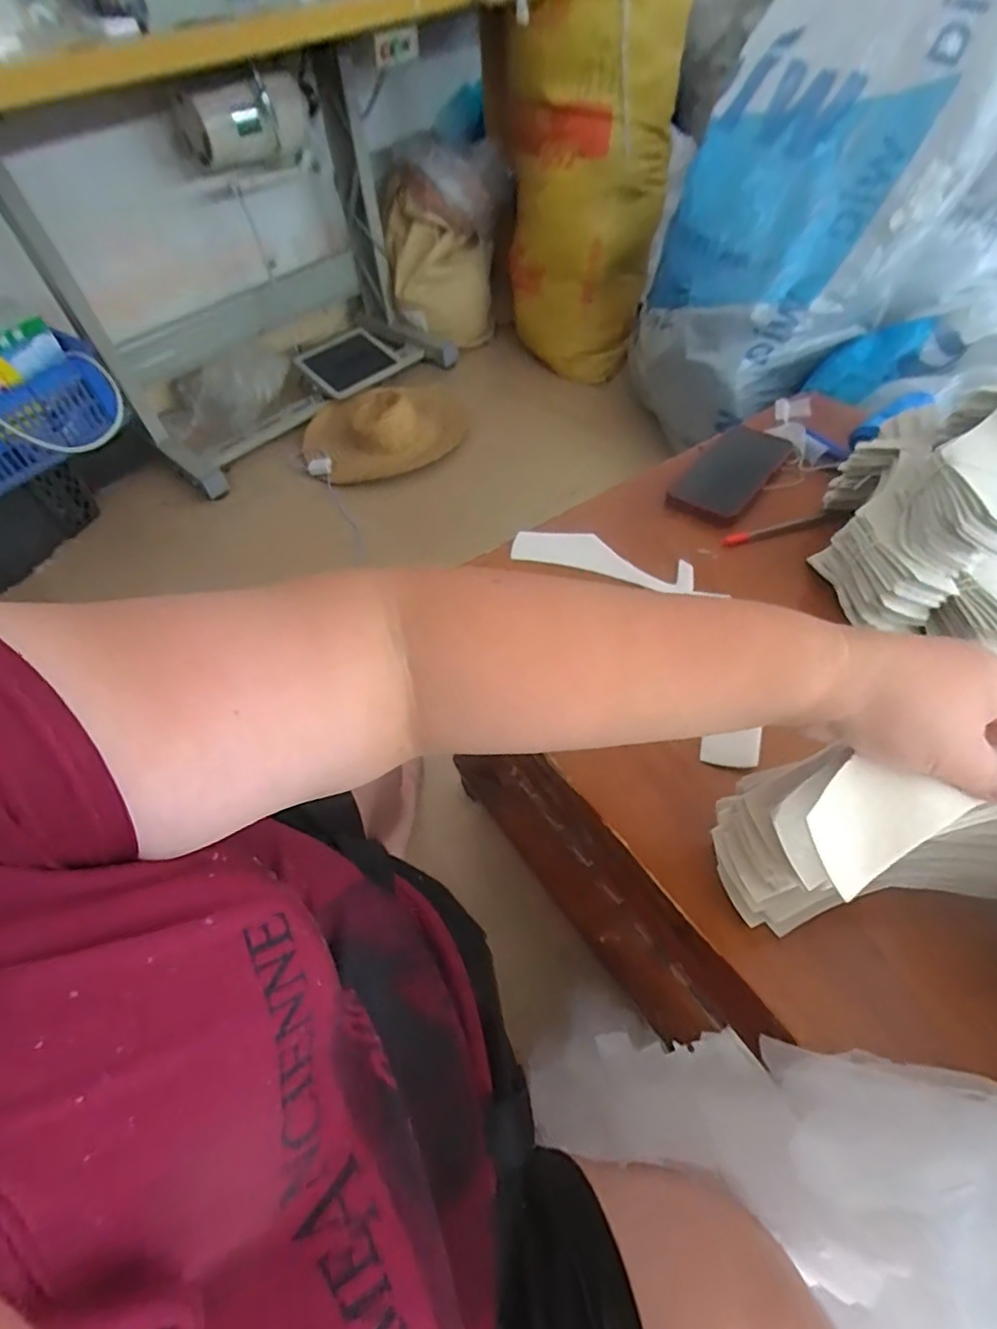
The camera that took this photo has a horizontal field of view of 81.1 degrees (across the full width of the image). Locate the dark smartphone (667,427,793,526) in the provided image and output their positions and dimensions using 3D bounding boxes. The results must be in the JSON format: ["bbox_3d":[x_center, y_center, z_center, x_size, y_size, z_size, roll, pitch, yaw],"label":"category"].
[{"bbox_3d":[0.253,-0.212,0.640,0.078,0.015,0.158,32,62,24],"label":"dark smartphone"}]

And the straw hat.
[{"bbox_3d":[-0.290,-0.595,1.444,0.401,0.124,0.295,-12,54,-4],"label":"straw hat"}]

